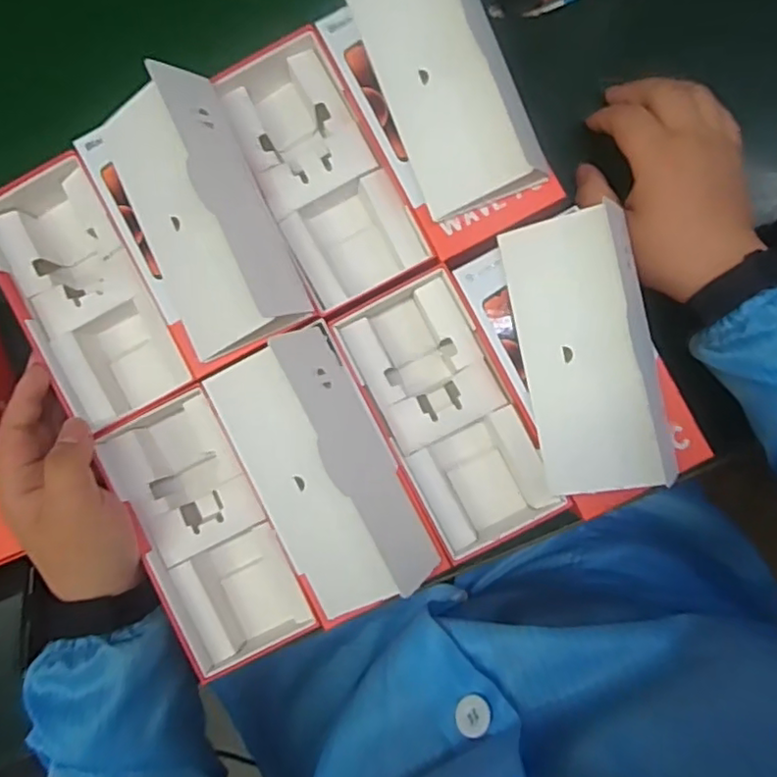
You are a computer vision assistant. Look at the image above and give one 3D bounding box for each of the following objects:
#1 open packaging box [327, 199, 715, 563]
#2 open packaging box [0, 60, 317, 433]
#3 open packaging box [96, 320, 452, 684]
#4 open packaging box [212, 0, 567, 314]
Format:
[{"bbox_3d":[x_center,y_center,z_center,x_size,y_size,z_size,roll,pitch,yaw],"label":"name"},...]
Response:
[{"bbox_3d":[0.082,-0.001,0.401,0.177,0.092,0.181,-26,85,0],"label":"open packaging box"},{"bbox_3d":[-0.165,-0.087,0.403,0.183,0.102,0.179,-24,85,1],"label":"open packaging box"},{"bbox_3d":[-0.080,0.073,0.398,0.175,0.104,0.173,-27,85,0],"label":"open packaging box"},{"bbox_3d":[-0.004,-0.165,0.406,0.170,0.095,0.180,-26,85,0],"label":"open packaging box"}]

